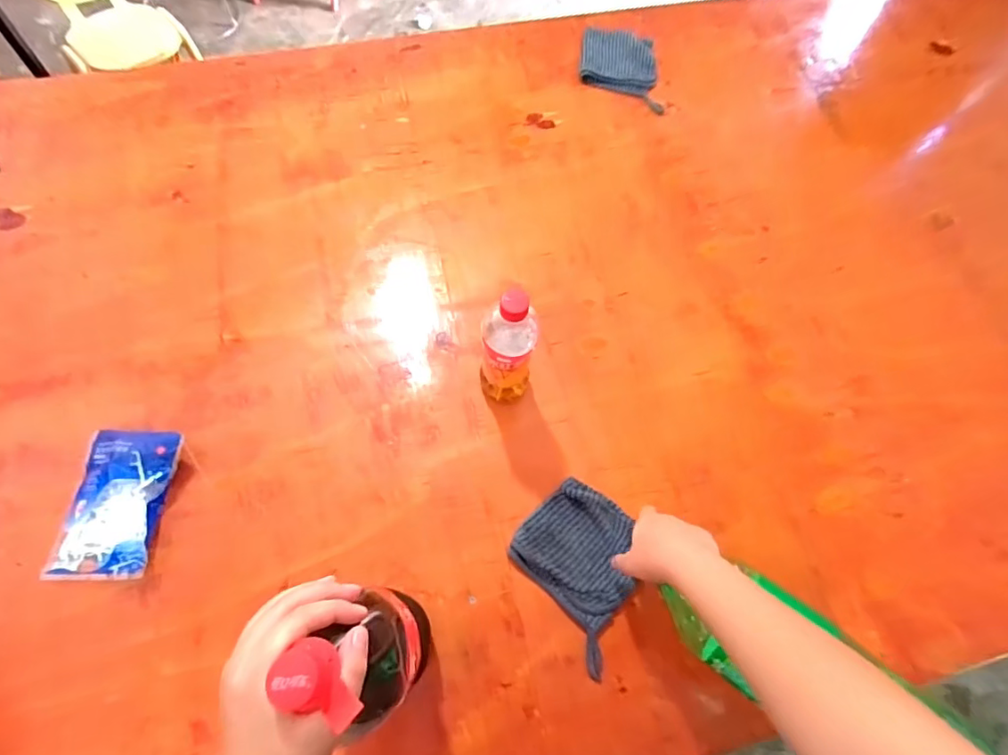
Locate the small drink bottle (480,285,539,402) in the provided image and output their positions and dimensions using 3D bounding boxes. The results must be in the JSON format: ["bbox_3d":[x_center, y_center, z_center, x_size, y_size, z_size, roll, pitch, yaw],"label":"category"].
[{"bbox_3d":[0.008,-0.031,0.633,0.068,0.203,0.057,6,67,0],"label":"small drink bottle"}]

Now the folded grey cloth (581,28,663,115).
[{"bbox_3d":[0.218,-0.576,0.967,0.146,0.028,0.181,7,67,0],"label":"folded grey cloth"}]

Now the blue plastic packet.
[{"bbox_3d":[-0.464,0.147,0.623,0.115,0.031,0.174,4,67,-1],"label":"blue plastic packet"}]

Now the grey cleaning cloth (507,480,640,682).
[{"bbox_3d":[0.099,0.217,0.613,0.143,0.017,0.166,-39,74,-17],"label":"grey cleaning cloth"}]

